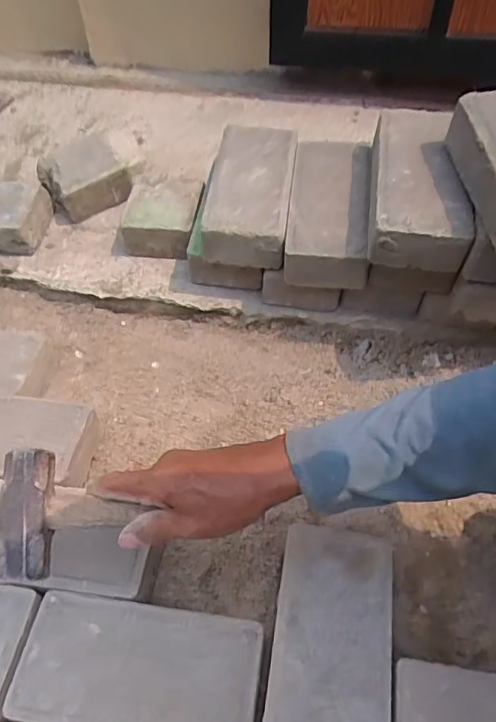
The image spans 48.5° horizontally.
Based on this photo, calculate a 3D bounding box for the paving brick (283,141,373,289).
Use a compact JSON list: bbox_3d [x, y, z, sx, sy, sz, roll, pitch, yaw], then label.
[{"bbox_3d":[0.104,-0.200,0.714,0.107,0.069,0.214,5,64,8],"label":"paving brick"}]

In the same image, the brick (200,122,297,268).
[{"bbox_3d":[0.009,-0.231,0.725,0.108,0.063,0.216,7,67,9],"label":"brick"}]

